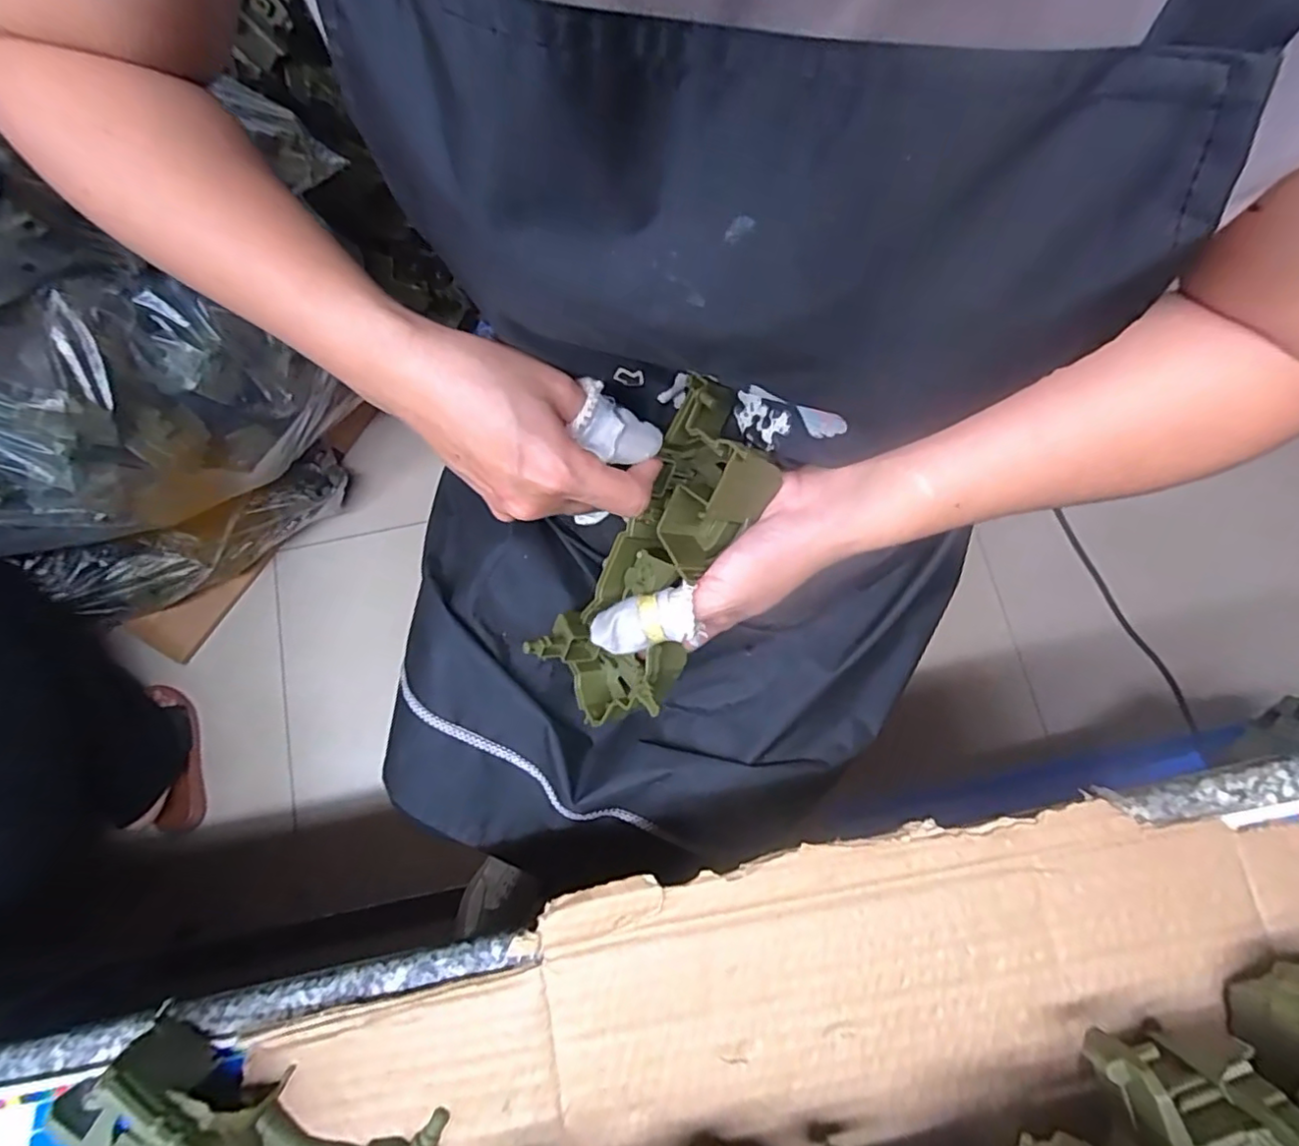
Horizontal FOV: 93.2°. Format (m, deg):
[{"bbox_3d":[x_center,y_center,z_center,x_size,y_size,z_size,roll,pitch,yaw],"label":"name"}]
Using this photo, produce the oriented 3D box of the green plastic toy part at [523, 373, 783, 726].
[{"bbox_3d":[0.001,0.002,0.311,0.072,0.052,0.190,32,117,7],"label":"green plastic toy part"}]

